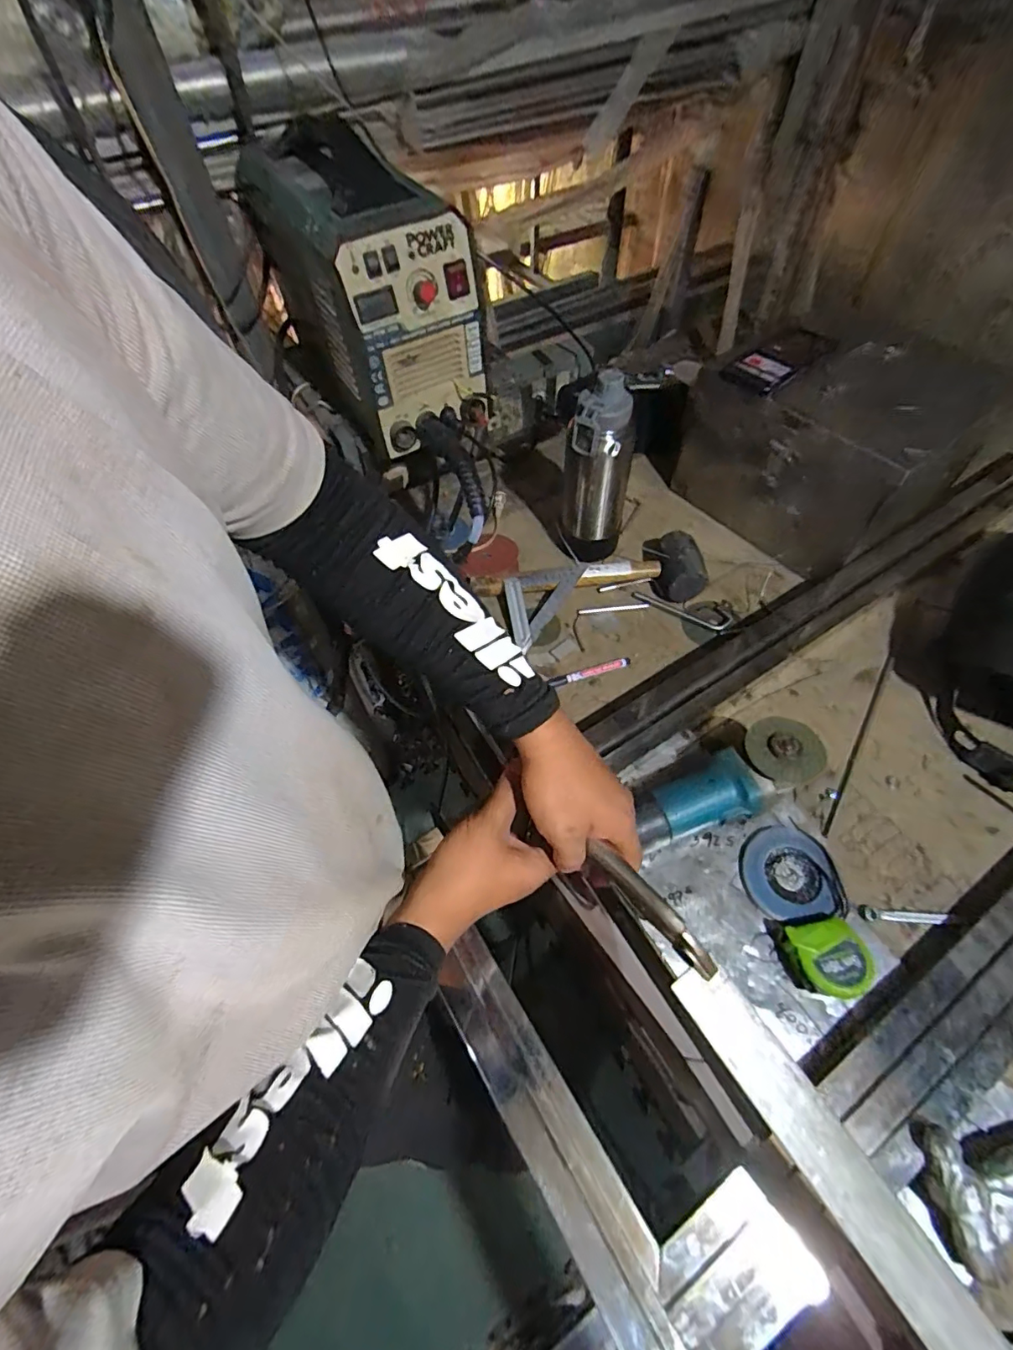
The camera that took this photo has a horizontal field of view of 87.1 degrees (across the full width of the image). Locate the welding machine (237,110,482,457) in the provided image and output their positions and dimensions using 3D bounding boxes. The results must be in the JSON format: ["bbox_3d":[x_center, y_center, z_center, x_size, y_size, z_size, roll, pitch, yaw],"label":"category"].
[{"bbox_3d":[-0.189,-0.506,0.676,0.152,0.236,0.375,-29,60,-16],"label":"welding machine"}]

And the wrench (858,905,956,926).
[{"bbox_3d":[0.403,0.243,0.532,0.092,0.004,0.015,5,57,5],"label":"wrench"}]

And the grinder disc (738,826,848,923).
[{"bbox_3d":[0.296,0.207,0.556,0.095,0.015,0.092,5,57,5],"label":"grinder disc"}]

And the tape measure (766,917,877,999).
[{"bbox_3d":[0.303,0.267,0.505,0.077,0.033,0.067,0,56,1],"label":"tape measure"}]

